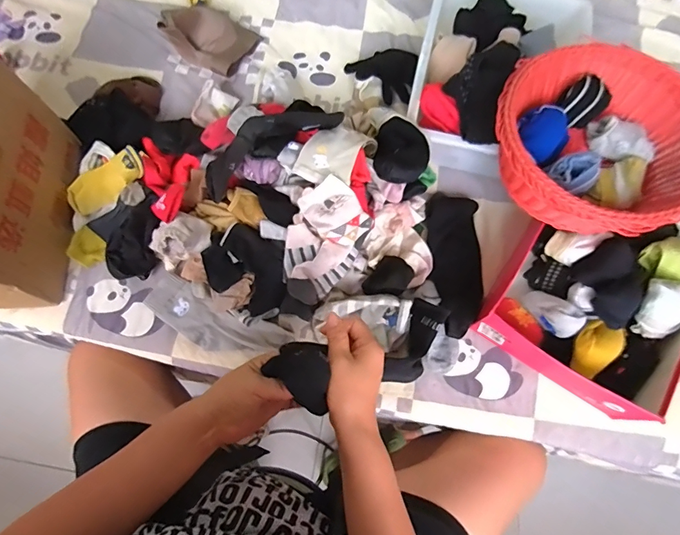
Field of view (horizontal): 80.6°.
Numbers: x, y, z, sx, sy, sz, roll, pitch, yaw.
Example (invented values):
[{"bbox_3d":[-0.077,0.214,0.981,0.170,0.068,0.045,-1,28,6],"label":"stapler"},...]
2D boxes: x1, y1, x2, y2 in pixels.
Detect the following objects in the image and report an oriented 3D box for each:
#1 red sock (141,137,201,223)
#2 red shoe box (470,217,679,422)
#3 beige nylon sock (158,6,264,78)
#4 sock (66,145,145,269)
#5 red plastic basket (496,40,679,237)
[{"bbox_3d":[-0.278,-0.148,0.662,0.087,0.053,0.177,-17,54,-6],"label":"red sock"},{"bbox_3d":[0.380,0.038,0.604,0.250,0.112,0.286,34,75,9],"label":"red shoe box"},{"bbox_3d":[-0.269,-0.463,0.791,0.181,0.067,0.142,28,74,7],"label":"beige nylon sock"},{"bbox_3d":[-0.393,-0.103,0.656,0.104,0.028,0.198,18,88,4],"label":"sock"},{"bbox_3d":[0.353,-0.175,0.565,0.272,0.085,0.272,0,72,0],"label":"red plastic basket"}]

